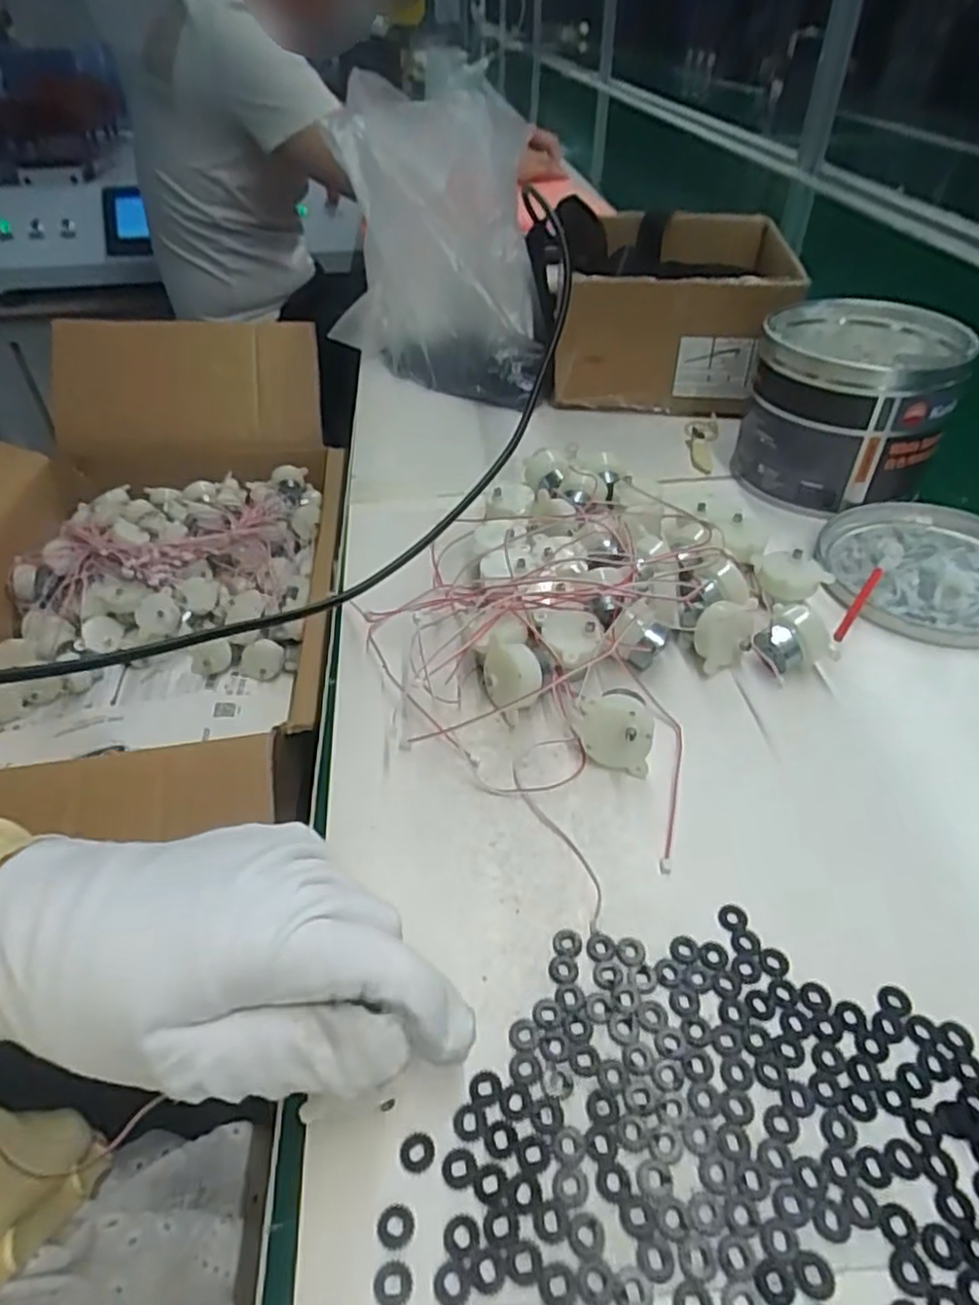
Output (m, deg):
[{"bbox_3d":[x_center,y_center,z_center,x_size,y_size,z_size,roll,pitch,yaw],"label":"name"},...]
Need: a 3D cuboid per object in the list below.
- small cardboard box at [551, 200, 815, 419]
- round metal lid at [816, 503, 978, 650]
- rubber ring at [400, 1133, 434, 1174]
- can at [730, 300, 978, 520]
[{"bbox_3d":[0.156,-0.304,0.644,0.192,0.112,0.210,7,42,9],"label":"small cardboard box"},{"bbox_3d":[0.271,-0.052,0.438,0.129,0.016,0.136,-1,42,1],"label":"round metal lid"},{"bbox_3d":[-0.022,0.154,0.222,0.010,0.004,0.010,-1,42,1],"label":"rubber ring"},{"bbox_3d":[0.243,-0.168,0.499,0.118,0.102,0.125,-1,42,1],"label":"can"}]

